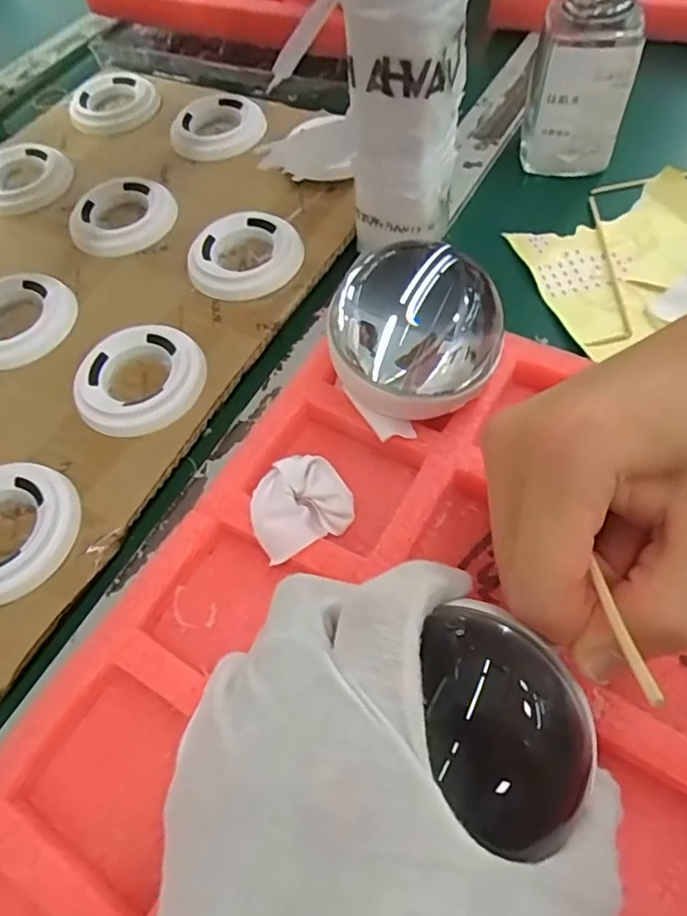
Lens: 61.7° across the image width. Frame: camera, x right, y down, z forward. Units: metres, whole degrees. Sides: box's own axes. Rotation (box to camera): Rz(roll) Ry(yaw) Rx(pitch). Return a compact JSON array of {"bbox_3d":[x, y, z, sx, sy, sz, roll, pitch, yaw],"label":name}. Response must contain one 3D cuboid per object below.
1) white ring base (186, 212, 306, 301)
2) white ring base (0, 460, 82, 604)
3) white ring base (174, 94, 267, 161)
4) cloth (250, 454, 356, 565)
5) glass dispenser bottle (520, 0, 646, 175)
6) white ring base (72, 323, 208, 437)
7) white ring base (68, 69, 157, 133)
[{"bbox_3d":[-0.061,-0.127,0.357,0.068,0.013,0.063,2,59,7],"label":"white ring base"},{"bbox_3d":[-0.163,0.034,0.274,0.065,0.009,0.069,-2,59,4],"label":"white ring base"},{"bbox_3d":[-0.095,-0.251,0.435,0.067,0.014,0.065,-2,59,4],"label":"white ring base"},{"bbox_3d":[-0.019,0.019,0.248,0.044,0.008,0.038,-24,83,-21],"label":"cloth"},{"bbox_3d":[0.148,-0.240,0.350,0.063,0.113,0.048,20,63,17],"label":"glass dispenser bottle"},{"bbox_3d":[-0.111,-0.043,0.317,0.068,0.016,0.068,1,59,6],"label":"white ring base"},{"bbox_3d":[-0.186,-0.289,0.466,0.070,0.015,0.071,-20,59,-7],"label":"white ring base"}]

